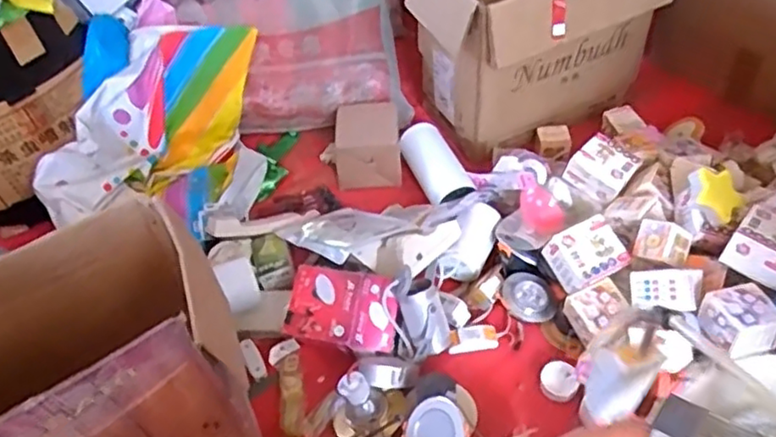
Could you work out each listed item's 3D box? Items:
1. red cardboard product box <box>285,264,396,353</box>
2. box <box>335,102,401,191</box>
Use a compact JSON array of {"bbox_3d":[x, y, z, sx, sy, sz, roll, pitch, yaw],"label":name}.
[{"bbox_3d":[-0.063,0.125,0.922,0.153,0.018,0.099,9,80,16],"label":"red cardboard product box"},{"bbox_3d":[-0.035,-0.126,1.172,0.112,0.102,0.116,-3,48,4],"label":"box"}]

